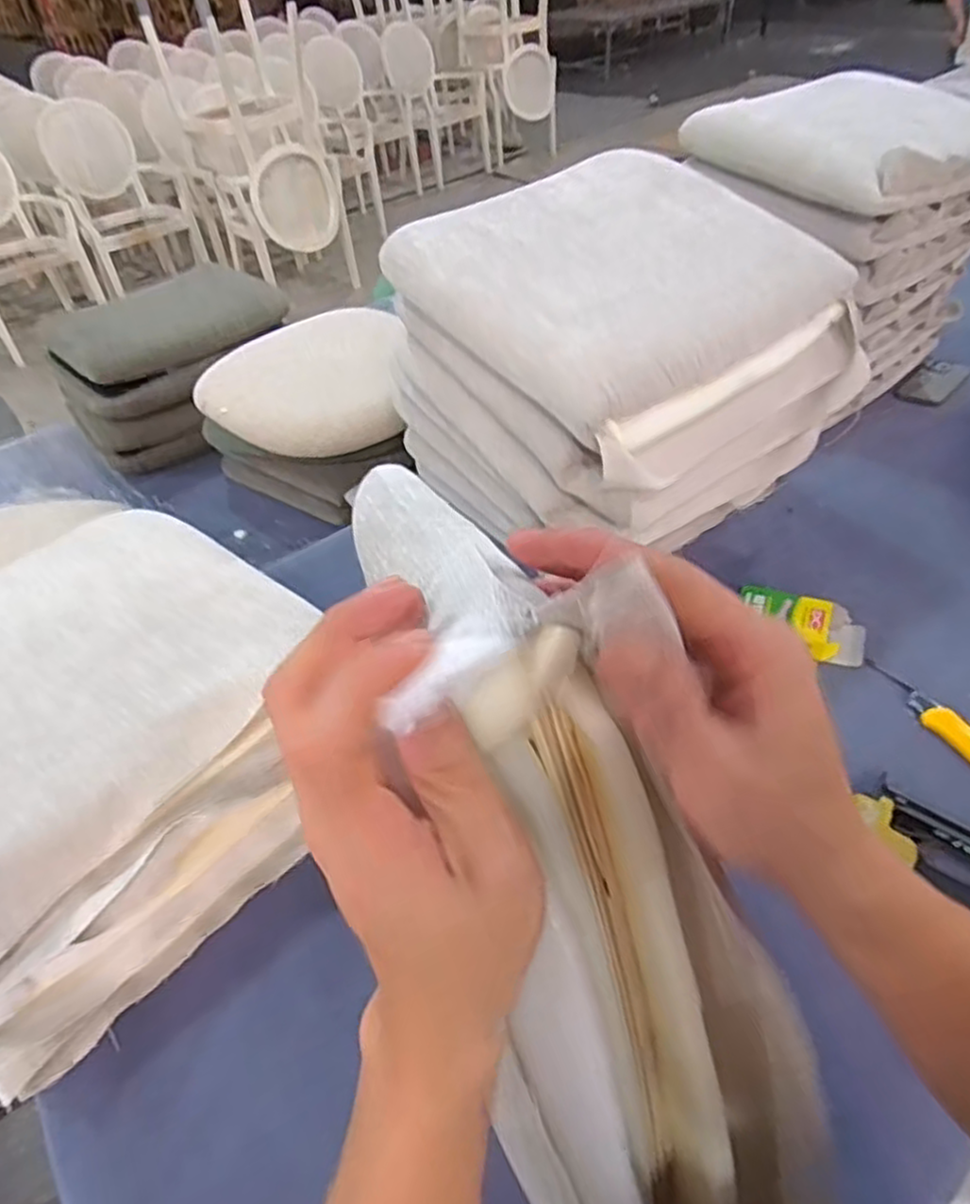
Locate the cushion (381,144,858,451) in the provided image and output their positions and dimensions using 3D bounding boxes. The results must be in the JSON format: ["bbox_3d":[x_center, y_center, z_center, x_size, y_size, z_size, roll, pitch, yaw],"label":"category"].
[{"bbox_3d":[0.150,-0.384,0.814,0.418,0.044,0.355,-34,64,-25],"label":"cushion"}]

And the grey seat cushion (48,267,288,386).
[{"bbox_3d":[-0.647,-0.582,1.461,0.432,0.085,0.310,-31,49,-24],"label":"grey seat cushion"}]

